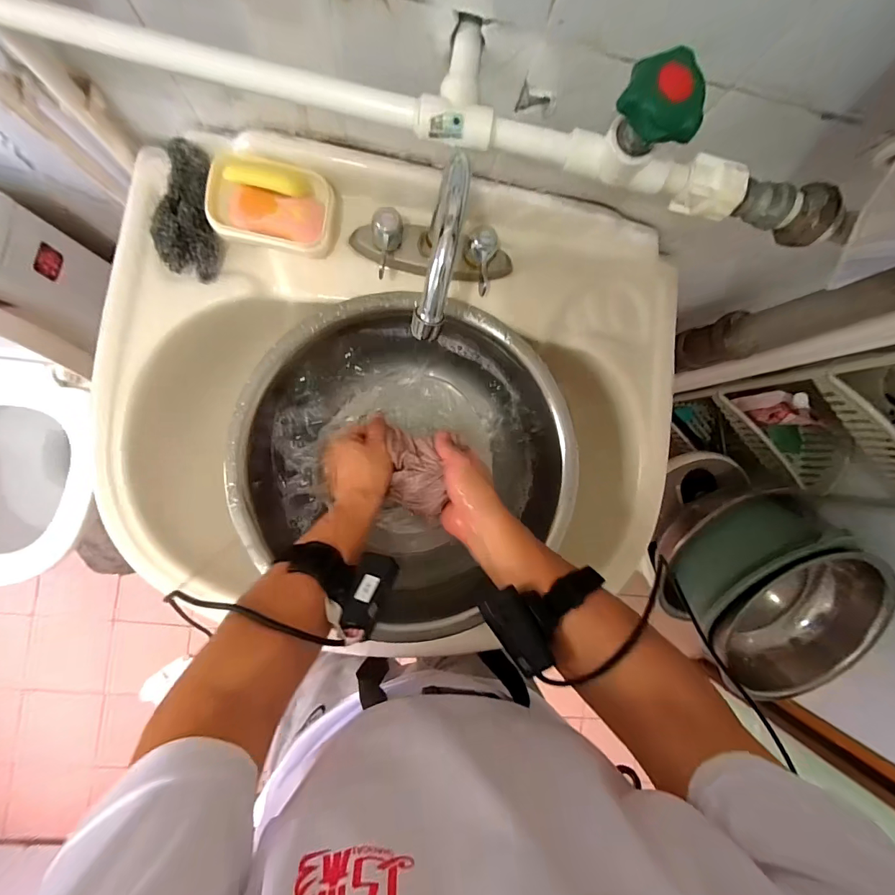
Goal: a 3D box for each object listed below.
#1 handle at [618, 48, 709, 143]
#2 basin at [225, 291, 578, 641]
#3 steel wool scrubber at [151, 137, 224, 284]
[{"bbox_3d":[0.134,-0.215,0.257,0.050,0.015,0.049,-22,93,-6],"label":"handle"},{"bbox_3d":[-0.041,0.007,0.514,0.366,0.105,0.345,0,89,-8],"label":"basin"},{"bbox_3d":[-0.262,-0.240,0.428,0.055,0.034,0.119,10,90,-7],"label":"steel wool scrubber"}]

